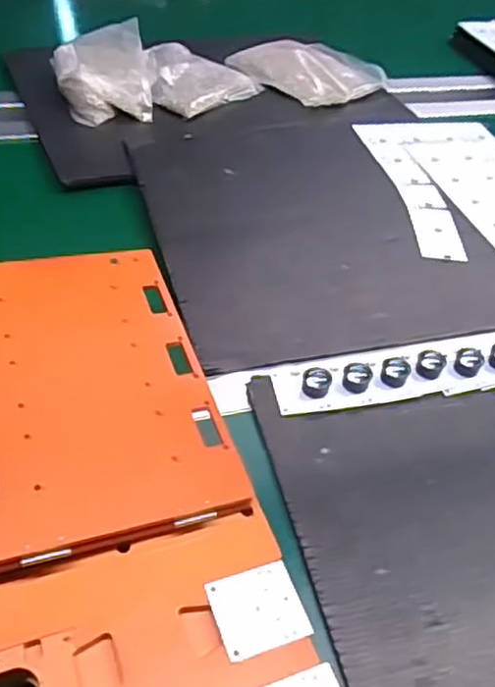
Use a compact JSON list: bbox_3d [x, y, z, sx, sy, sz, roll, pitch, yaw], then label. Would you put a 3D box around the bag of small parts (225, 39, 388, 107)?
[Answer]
[{"bbox_3d":[0.079,-0.380,0.920,0.177,0.024,0.152,34,52,25],"label":"bag of small parts"}]

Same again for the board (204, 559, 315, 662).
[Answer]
[{"bbox_3d":[0.006,0.144,0.361,0.047,0.004,0.043,-12,49,-19],"label":"board"}]

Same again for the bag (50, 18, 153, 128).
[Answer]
[{"bbox_3d":[-0.177,-0.331,0.814,0.116,0.052,0.140,-7,47,-13],"label":"bag"}]

